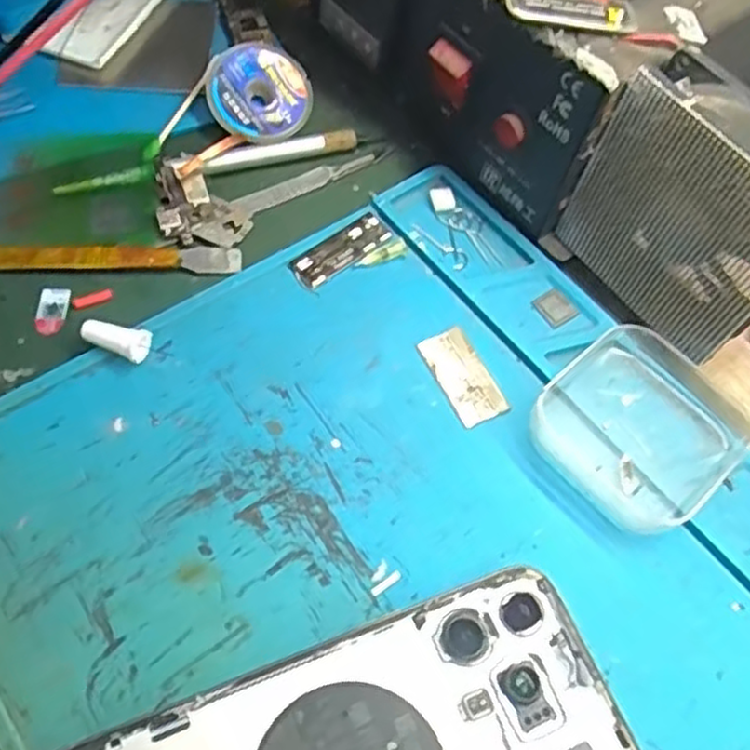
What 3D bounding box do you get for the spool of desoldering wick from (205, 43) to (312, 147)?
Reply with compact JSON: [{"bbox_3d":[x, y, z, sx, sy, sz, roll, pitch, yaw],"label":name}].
[{"bbox_3d":[-0.051,-0.125,0.322,0.045,0.011,0.045,1,85,-14],"label":"spool of desoldering wick"}]

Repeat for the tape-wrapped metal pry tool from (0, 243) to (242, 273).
[{"bbox_3d":[-0.114,-0.047,0.283,0.120,0.006,0.012,-1,60,-5],"label":"tape-wrapped metal pry tool"}]

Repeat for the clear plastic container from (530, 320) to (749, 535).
[{"bbox_3d":[0.094,0.018,0.257,0.064,0.018,0.064,42,66,18],"label":"clear plastic container"}]

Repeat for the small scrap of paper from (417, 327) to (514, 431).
[{"bbox_3d":[0.033,0.000,0.269,0.019,0.004,0.039,-23,64,-16],"label":"small scrap of paper"}]

